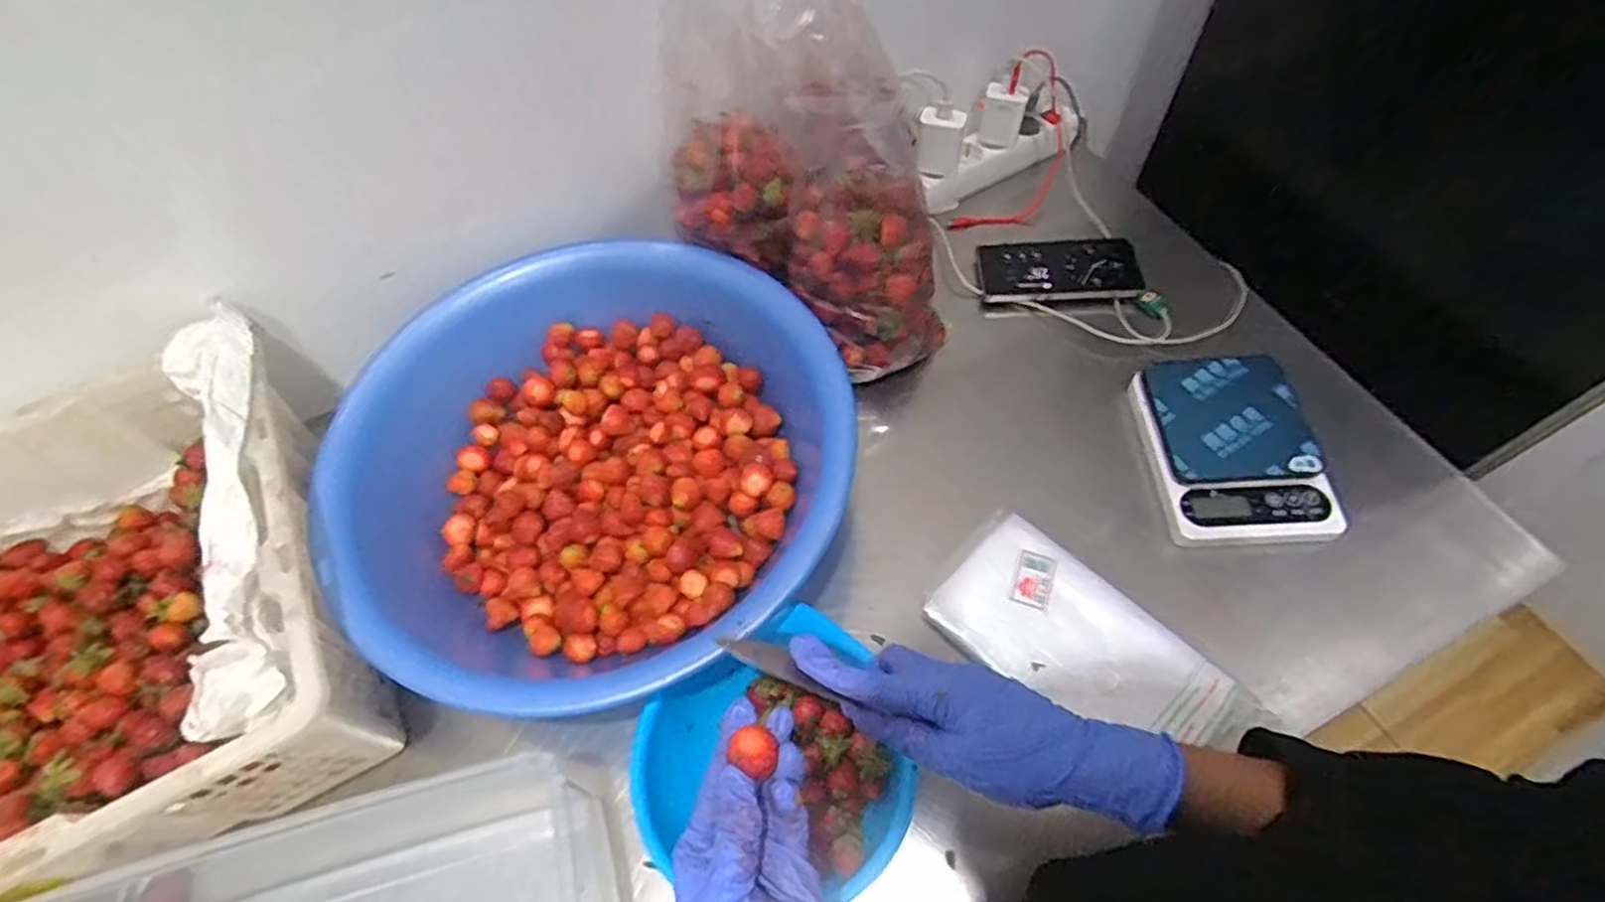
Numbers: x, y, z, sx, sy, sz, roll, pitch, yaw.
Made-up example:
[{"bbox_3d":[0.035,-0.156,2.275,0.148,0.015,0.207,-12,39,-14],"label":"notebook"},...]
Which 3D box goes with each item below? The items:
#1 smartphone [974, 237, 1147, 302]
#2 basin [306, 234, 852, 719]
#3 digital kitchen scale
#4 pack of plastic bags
[{"bbox_3d":[0.275,-0.194,0.773,0.163,0.010,0.076,2,74,7],"label":"smartphone"},{"bbox_3d":[-0.178,0.013,0.619,0.378,0.117,0.407,-2,59,3],"label":"basin"},{"bbox_3d":[0.383,-0.005,0.648,0.143,0.026,0.179,-4,59,2],"label":"digital kitchen scale"},{"bbox_3d":[0.222,0.159,0.570,0.233,0.028,0.117,37,68,22],"label":"pack of plastic bags"}]

